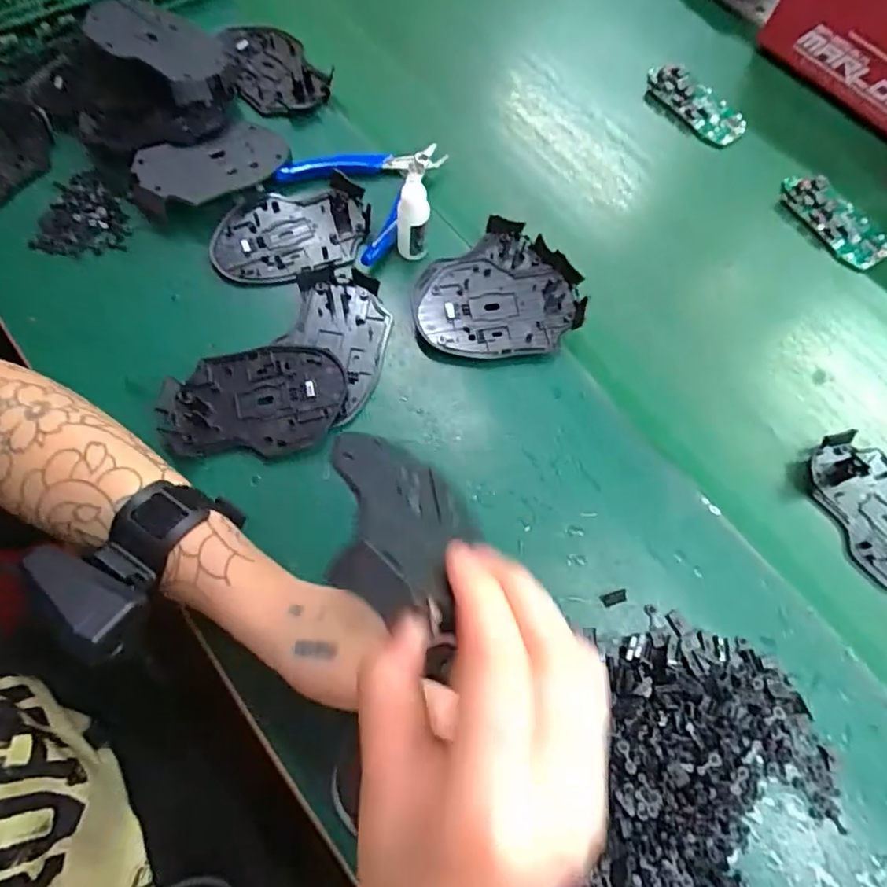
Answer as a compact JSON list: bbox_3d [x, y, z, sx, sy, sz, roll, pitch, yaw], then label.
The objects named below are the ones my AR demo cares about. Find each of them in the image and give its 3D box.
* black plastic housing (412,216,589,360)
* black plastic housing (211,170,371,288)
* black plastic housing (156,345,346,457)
[{"bbox_3d":[0.037,-0.111,0.414,0.114,0.020,0.105,-6,69,-5],"label":"black plastic housing"},{"bbox_3d":[-0.112,-0.154,0.426,0.113,0.015,0.079,-14,70,-8],"label":"black plastic housing"},{"bbox_3d":[-0.124,-0.027,0.378,0.115,0.010,0.072,-8,69,-6],"label":"black plastic housing"}]

